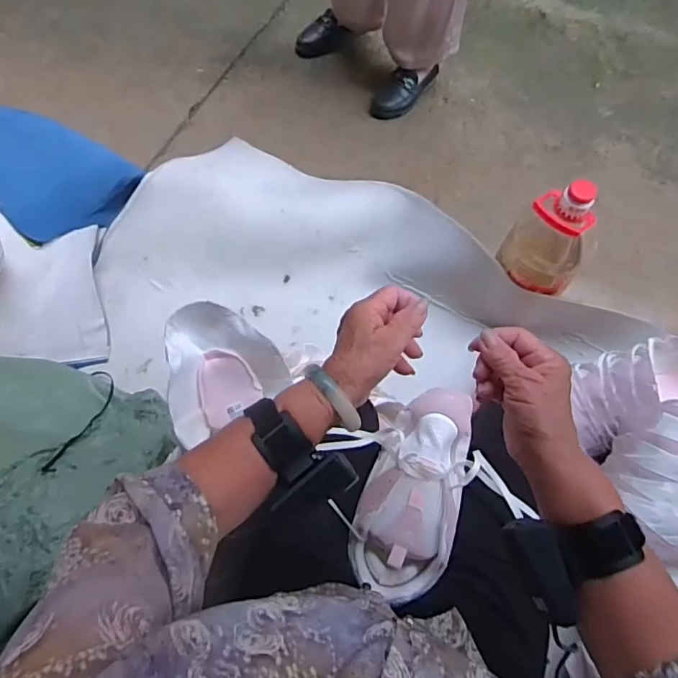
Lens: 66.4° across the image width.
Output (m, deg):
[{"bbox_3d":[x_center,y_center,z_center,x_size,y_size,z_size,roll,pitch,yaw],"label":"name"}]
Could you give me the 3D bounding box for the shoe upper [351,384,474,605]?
[{"bbox_3d":[0.090,0.175,0.602,0.109,0.055,0.234,19,70,7],"label":"shoe upper"}]

